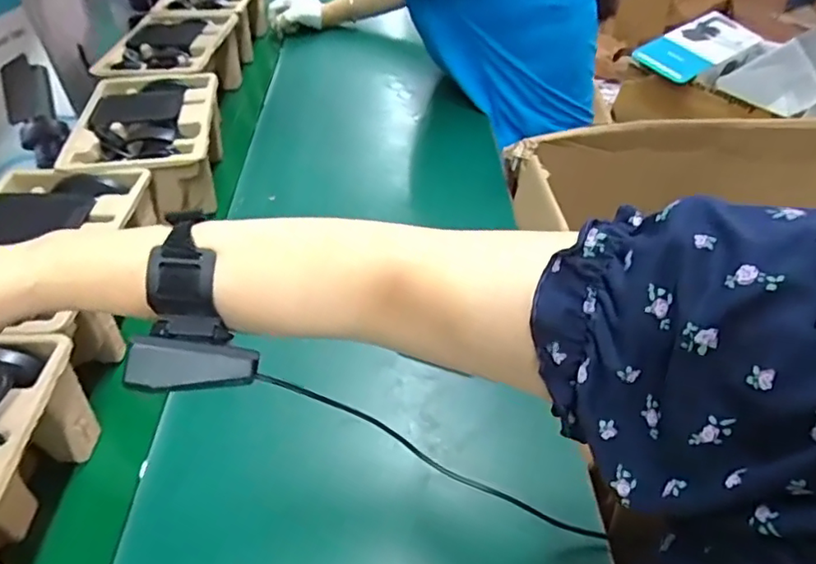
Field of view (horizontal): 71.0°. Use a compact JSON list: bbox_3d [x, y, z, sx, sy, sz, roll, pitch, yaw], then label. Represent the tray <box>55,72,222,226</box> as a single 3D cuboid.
[{"bbox_3d":[-0.310,-0.164,0.704,0.155,0.096,0.272,-8,43,-8],"label":"tray"}]

